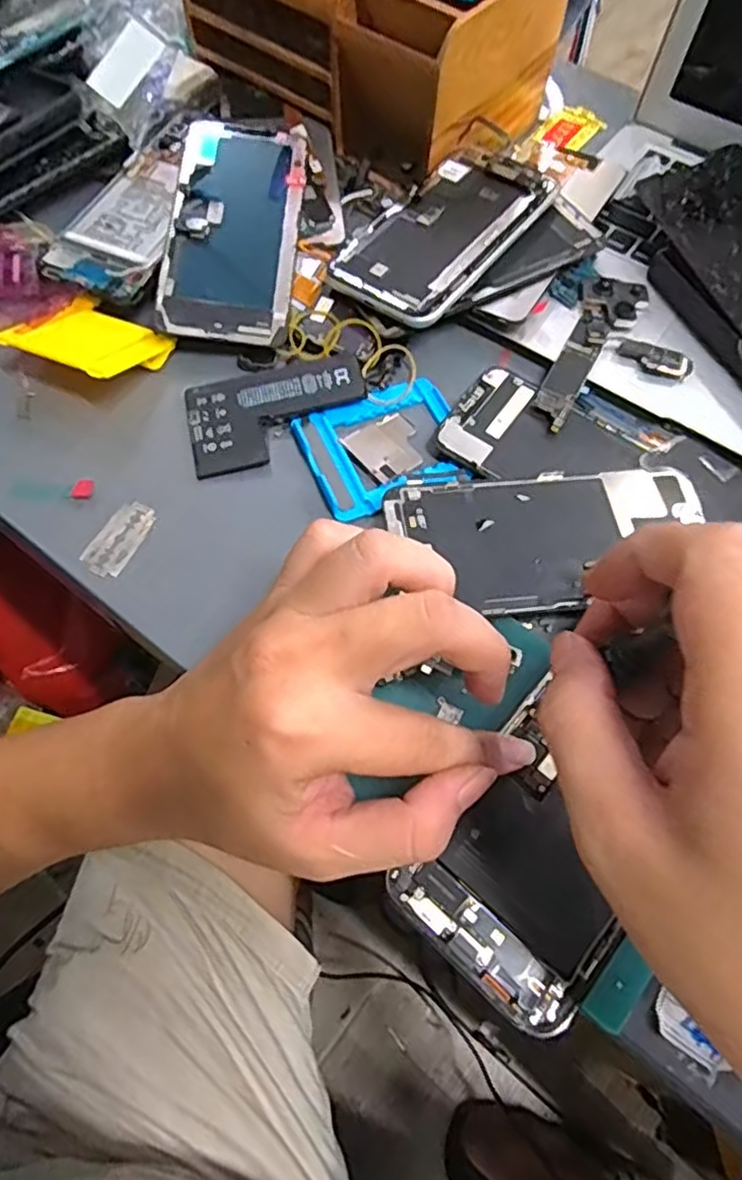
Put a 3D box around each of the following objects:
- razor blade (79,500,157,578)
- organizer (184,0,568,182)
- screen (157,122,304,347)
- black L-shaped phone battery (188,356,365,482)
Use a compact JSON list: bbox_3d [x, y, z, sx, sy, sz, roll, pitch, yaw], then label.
[{"bbox_3d":[-0.123,-0.025,0.328,0.022,0.004,0.042,26,66,6],"label":"razor blade"},{"bbox_3d":[0.001,-0.373,0.436,0.207,0.100,0.140,38,68,15],"label":"organizer"},{"bbox_3d":[-0.078,-0.211,0.389,0.069,0.006,0.147,7,74,-6],"label":"screen"},{"bbox_3d":[-0.050,-0.096,0.358,0.096,0.006,0.060,-14,72,-5],"label":"black L-shaped phone battery"}]

